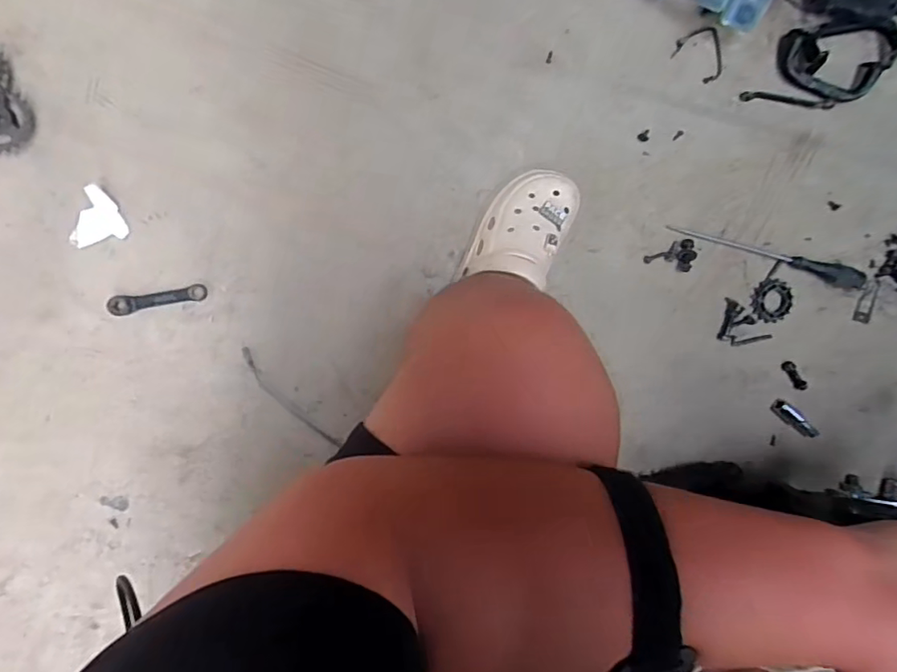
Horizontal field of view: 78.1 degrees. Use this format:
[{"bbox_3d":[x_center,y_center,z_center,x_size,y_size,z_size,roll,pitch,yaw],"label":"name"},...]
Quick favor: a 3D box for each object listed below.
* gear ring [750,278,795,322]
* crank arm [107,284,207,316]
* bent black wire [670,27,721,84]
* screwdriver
[{"bbox_3d":[0.489,-0.053,0.831,0.064,0.012,0.059,0,95,-5],"label":"gear ring"},{"bbox_3d":[-0.399,-0.050,0.761,0.127,0.012,0.027,-10,96,-4],"label":"crank arm"},{"bbox_3d":[0.354,-0.397,0.785,0.065,0.009,0.074,-12,96,-4],"label":"bent black wire"},{"bbox_3d":[0.481,-0.120,0.809,0.312,0.036,0.029,15,94,-6],"label":"screwdriver"}]

